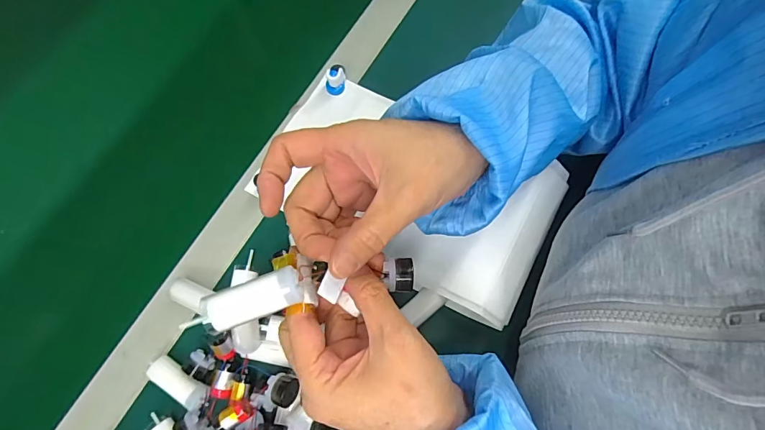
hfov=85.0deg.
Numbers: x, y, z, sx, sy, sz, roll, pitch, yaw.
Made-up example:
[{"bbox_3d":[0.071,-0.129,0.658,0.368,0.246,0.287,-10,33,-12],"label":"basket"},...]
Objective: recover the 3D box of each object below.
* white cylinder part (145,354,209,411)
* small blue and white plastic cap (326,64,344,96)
[{"bbox_3d":[-0.162,0.132,0.332,0.051,0.016,0.020,32,75,9],"label":"white cylinder part"},{"bbox_3d":[-0.047,-0.134,0.415,0.019,0.026,0.016,-8,72,-3],"label":"small blue and white plastic cap"}]

